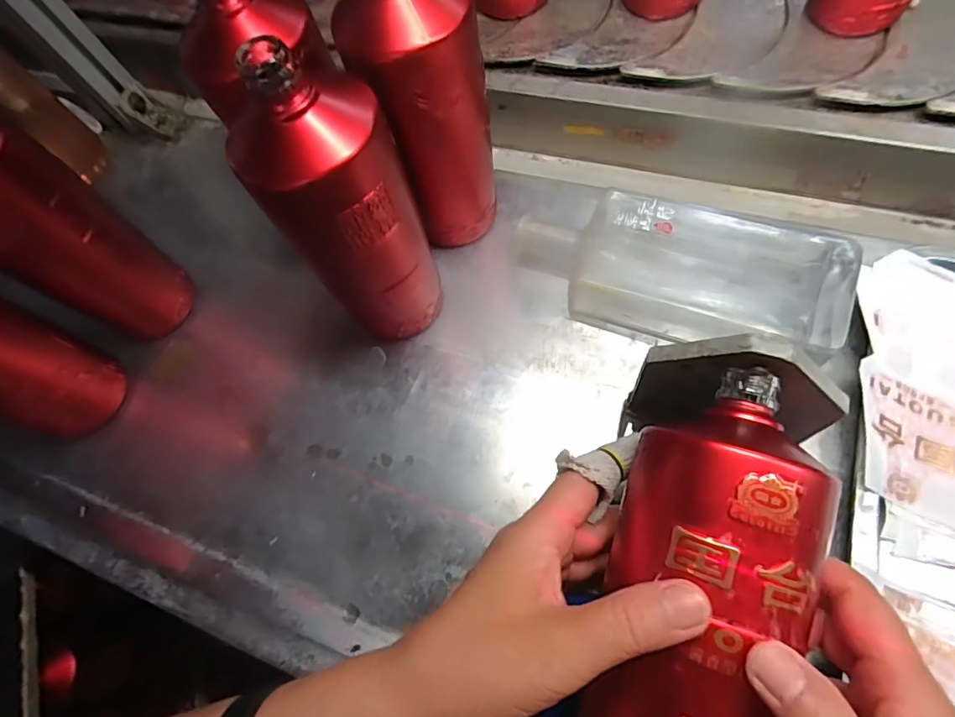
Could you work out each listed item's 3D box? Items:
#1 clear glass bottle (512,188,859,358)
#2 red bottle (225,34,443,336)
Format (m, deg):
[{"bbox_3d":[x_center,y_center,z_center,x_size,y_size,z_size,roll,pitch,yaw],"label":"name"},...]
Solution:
[{"bbox_3d":[0.140,-0.061,0.367,0.222,0.046,0.097,13,72,18],"label":"clear glass bottle"},{"bbox_3d":[-0.079,-0.088,0.321,0.072,0.213,0.076,31,75,20],"label":"red bottle"}]

